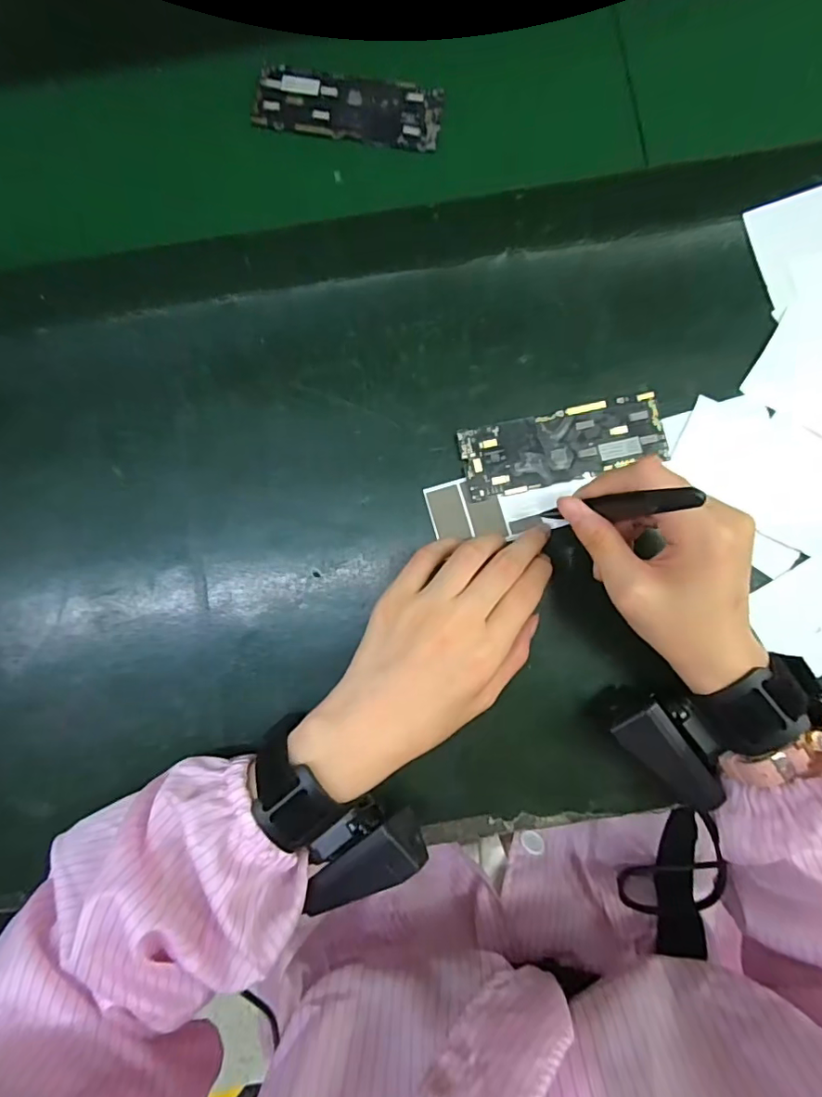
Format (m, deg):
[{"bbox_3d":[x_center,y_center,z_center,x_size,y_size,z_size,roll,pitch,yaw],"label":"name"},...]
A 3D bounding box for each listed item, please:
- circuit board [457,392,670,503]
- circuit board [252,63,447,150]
[{"bbox_3d":[0.093,-0.063,0.321,0.123,0.006,0.044,-12,86,1],"label":"circuit board"},{"bbox_3d":[-0.040,-0.290,0.342,0.120,0.008,0.043,9,87,2],"label":"circuit board"}]

